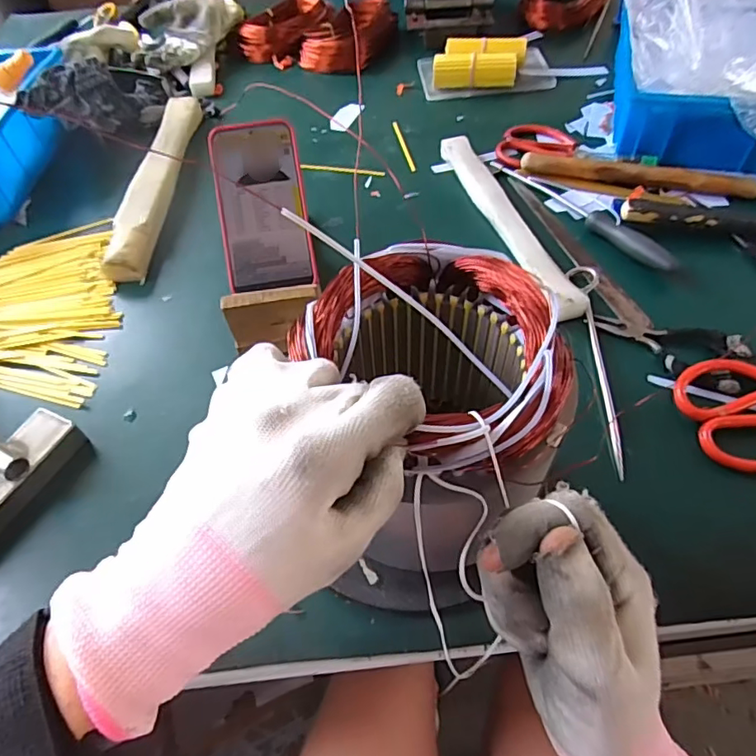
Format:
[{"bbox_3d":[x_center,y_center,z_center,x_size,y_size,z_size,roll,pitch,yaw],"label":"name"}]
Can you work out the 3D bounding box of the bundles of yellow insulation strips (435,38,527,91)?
[{"bbox_3d":[0.141,-0.434,0.757,0.121,0.046,0.079,9,54,11],"label":"bundles of yellow insulation strips"}]

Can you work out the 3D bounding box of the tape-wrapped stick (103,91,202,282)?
[{"bbox_3d":[-0.262,-0.242,0.655,0.046,0.042,0.344,-2,53,3],"label":"tape-wrapped stick"}]

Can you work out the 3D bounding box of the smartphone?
[{"bbox_3d":[-0.110,-0.164,0.516,0.081,0.015,0.162,-9,87,-3],"label":"smartphone"}]

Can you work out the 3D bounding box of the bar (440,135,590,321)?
[{"bbox_3d":[0.135,-0.172,0.578,0.033,0.021,0.298,-16,54,-8],"label":"bar"}]

